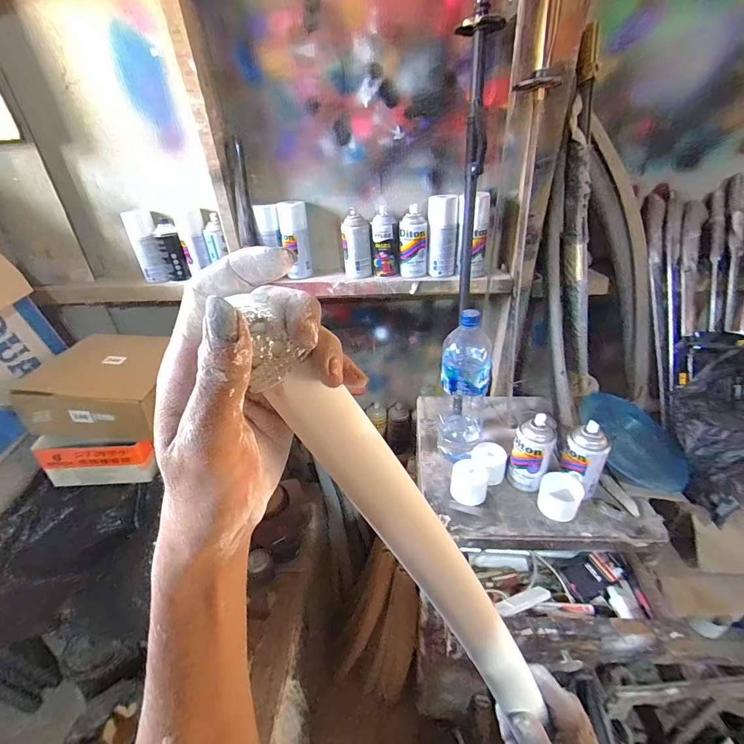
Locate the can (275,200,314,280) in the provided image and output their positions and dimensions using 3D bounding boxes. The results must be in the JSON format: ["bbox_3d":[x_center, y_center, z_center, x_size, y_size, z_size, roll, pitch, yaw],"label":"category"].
[{"bbox_3d":[-0.178,-0.309,0.871,0.065,0.161,0.060,-10,34,-10],"label":"can"}]

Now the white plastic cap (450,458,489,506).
[{"bbox_3d":[0.179,0.202,0.684,0.064,0.054,0.060,-2,34,2],"label":"white plastic cap"}]

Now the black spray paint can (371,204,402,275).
[{"bbox_3d":[0.032,-0.300,0.861,0.064,0.137,0.068,-1,34,3],"label":"black spray paint can"}]

